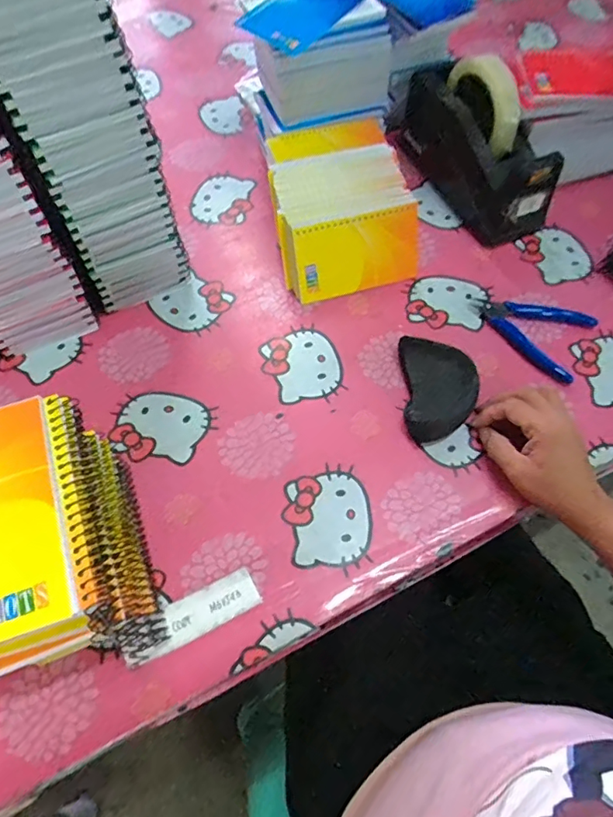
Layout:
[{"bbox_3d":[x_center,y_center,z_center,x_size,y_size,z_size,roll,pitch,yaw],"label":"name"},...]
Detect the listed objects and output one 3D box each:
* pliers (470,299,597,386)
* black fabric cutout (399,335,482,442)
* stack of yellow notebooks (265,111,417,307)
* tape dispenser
[{"bbox_3d":[0.222,-0.082,0.515,0.114,0.012,0.085,26,65,12],"label":"pliers"},{"bbox_3d":[0.124,-0.020,0.475,0.067,0.015,0.099,-4,76,9],"label":"black fabric cutout"},{"bbox_3d":[0.025,-0.228,0.541,0.137,0.105,0.194,-16,64,-9],"label":"stack of yellow notebooks"},{"bbox_3d":[0.185,-0.300,0.569,0.066,0.126,0.218,-31,67,-16],"label":"tape dispenser"}]

